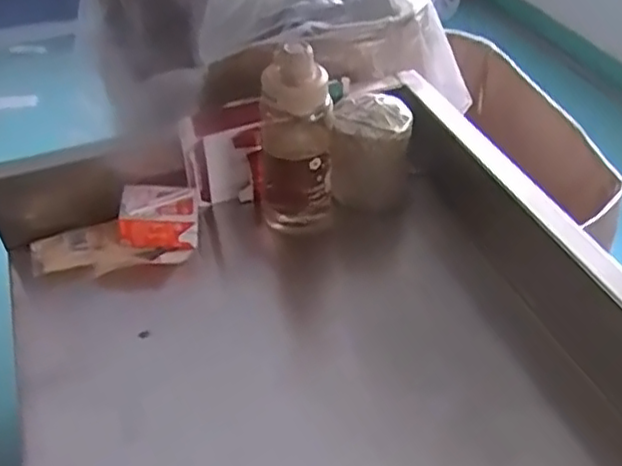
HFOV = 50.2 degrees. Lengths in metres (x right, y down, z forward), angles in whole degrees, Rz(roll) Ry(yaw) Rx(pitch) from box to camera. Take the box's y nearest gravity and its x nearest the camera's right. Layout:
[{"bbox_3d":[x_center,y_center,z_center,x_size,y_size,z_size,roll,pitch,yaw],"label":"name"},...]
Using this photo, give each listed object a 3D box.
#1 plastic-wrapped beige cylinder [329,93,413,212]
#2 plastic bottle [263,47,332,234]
[{"bbox_3d":[0.069,-0.092,0.757,0.086,0.100,0.088,3,42,6],"label":"plastic-wrapped beige cylinder"},{"bbox_3d":[-0.017,-0.096,0.719,0.078,0.230,0.057,-5,42,-3],"label":"plastic bottle"}]

